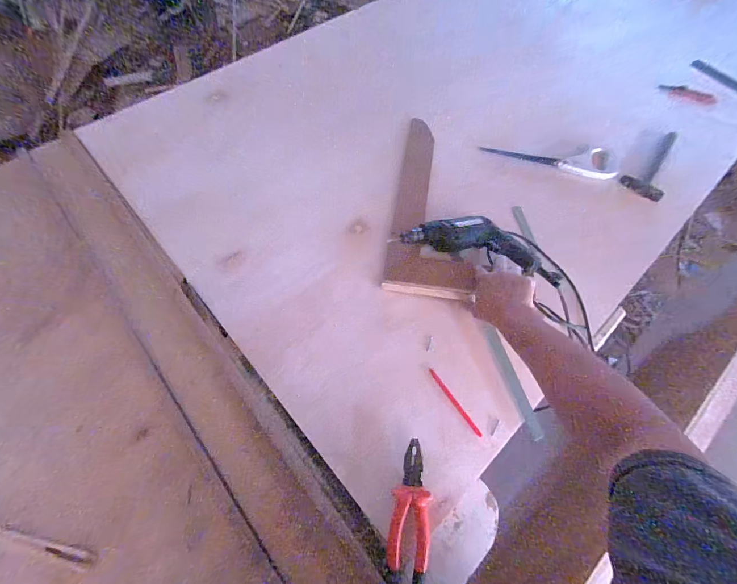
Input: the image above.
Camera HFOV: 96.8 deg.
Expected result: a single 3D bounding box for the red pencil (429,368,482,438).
[{"bbox_3d":[0.155,0.199,0.592,0.011,0.004,0.138,-30,70,-17],"label":"red pencil"}]

